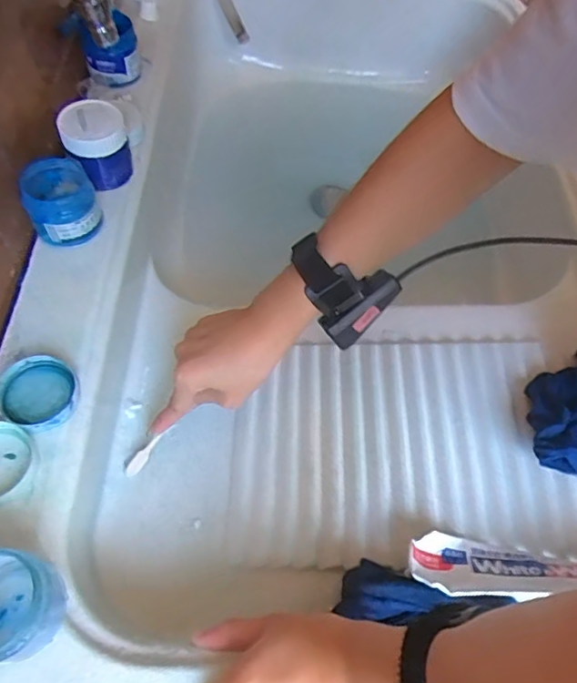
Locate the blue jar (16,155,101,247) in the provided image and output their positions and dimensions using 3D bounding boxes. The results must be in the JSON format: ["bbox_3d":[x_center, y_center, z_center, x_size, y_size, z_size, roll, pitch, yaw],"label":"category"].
[{"bbox_3d":[-0.195,-0.120,0.460,0.056,0.054,0.054,2,59,-3],"label":"blue jar"}]

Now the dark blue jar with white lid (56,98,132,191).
[{"bbox_3d":[-0.175,-0.178,0.490,0.055,0.059,0.052,2,59,-3],"label":"dark blue jar with white lid"}]

